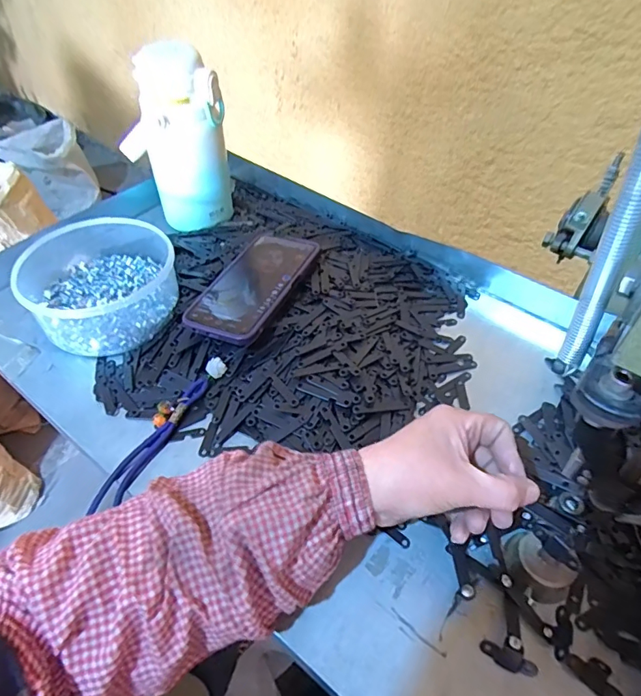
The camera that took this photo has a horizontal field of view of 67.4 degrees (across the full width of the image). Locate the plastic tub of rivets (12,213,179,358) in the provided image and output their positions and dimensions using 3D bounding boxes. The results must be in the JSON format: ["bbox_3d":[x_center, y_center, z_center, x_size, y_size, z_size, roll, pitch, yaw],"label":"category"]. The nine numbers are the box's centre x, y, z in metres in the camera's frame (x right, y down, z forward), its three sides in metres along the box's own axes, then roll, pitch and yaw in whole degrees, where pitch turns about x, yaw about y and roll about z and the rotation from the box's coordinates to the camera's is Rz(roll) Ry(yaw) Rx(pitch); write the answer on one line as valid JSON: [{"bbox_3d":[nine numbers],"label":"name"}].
[{"bbox_3d":[-0.234,-0.079,0.514,0.157,0.063,0.183,-32,56,-25],"label":"plastic tub of rivets"}]

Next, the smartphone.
[{"bbox_3d":[-0.071,-0.071,0.507,0.087,0.015,0.164,14,48,22],"label":"smartphone"}]

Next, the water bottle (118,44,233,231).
[{"bbox_3d":[-0.163,-0.236,0.551,0.087,0.190,0.069,19,51,16],"label":"water bottle"}]

